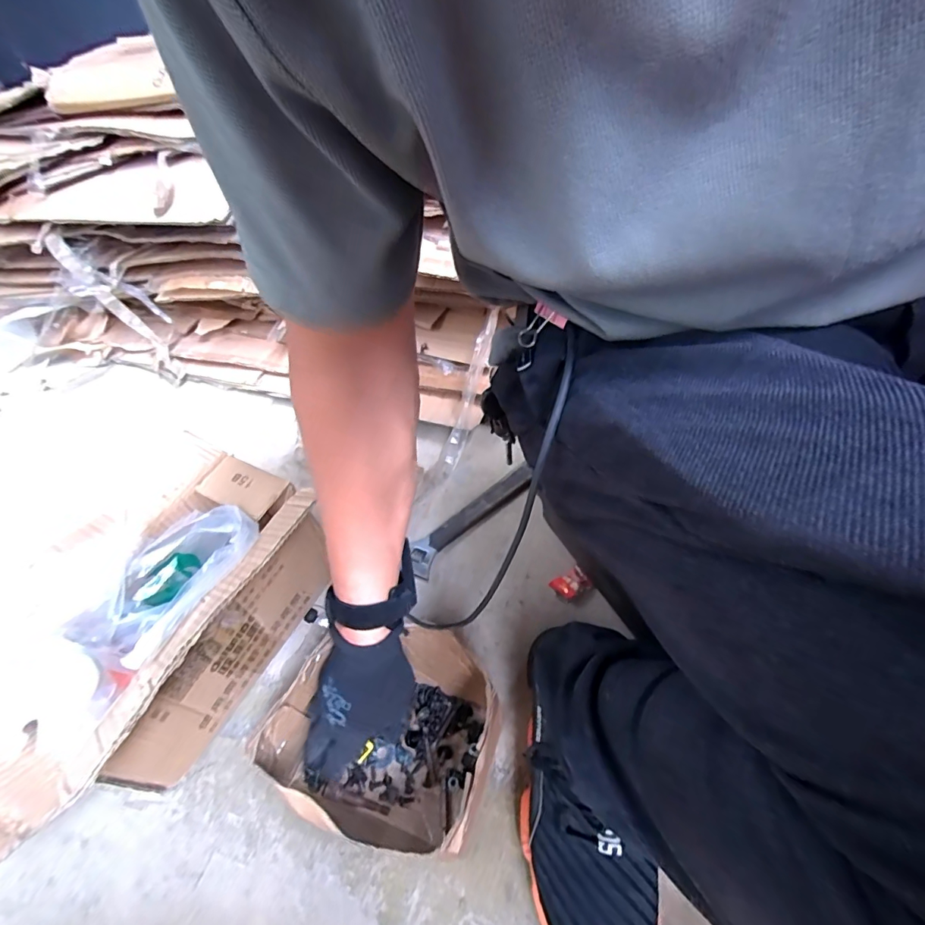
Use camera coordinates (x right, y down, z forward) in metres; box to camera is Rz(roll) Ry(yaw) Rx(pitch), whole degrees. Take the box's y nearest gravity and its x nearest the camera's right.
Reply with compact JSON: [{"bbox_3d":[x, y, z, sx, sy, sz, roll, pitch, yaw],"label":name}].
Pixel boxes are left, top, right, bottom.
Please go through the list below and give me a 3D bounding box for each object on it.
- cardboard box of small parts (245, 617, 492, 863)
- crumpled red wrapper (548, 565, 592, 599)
[{"bbox_3d":[-0.066,0.252,0.442,0.181,0.099,0.175,17,54,20],"label":"cardboard box of small parts"},{"bbox_3d":[0.132,0.146,0.556,0.046,0.019,0.030,-30,53,-18],"label":"crumpled red wrapper"}]

